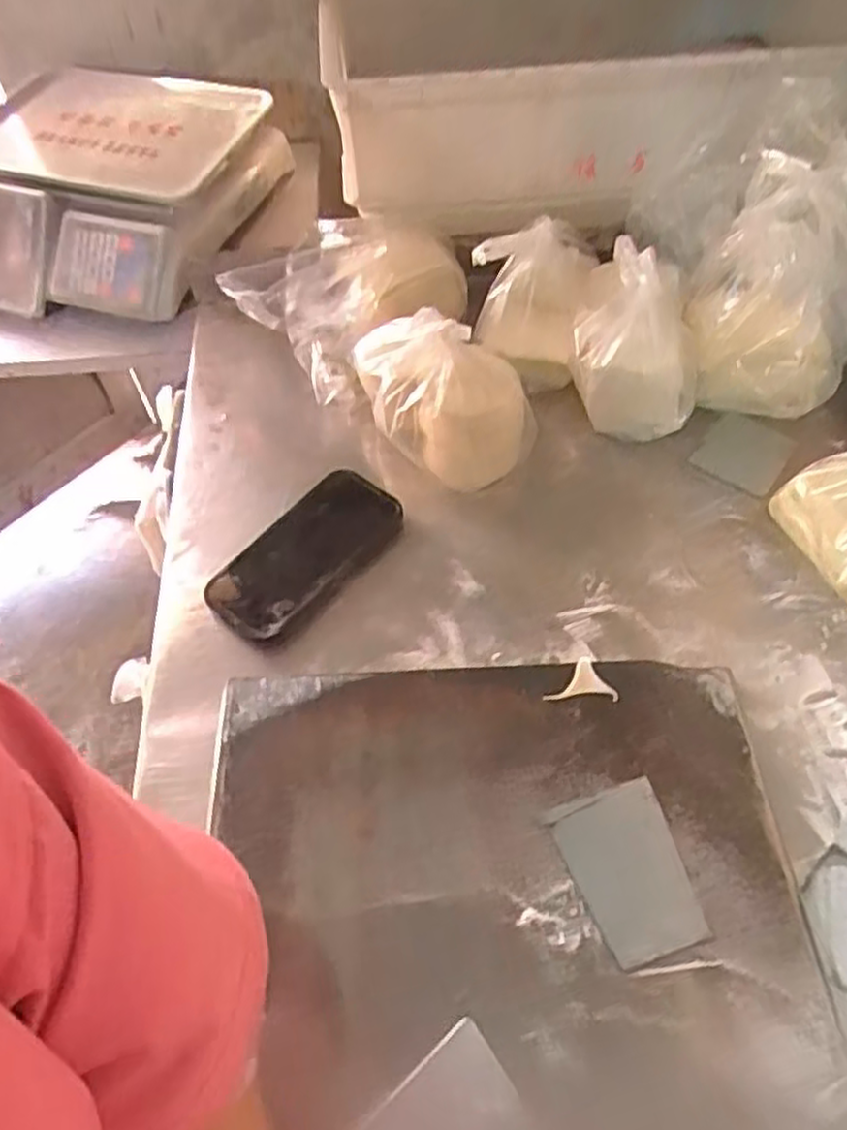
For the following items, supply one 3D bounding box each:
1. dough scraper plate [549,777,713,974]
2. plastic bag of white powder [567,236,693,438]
[{"bbox_3d":[0.126,0.186,0.458,0.069,0.004,0.094,-16,56,-10],"label":"dough scraper plate"},{"bbox_3d":[0.191,-0.207,0.692,0.106,0.118,0.143,4,55,4],"label":"plastic bag of white powder"}]

